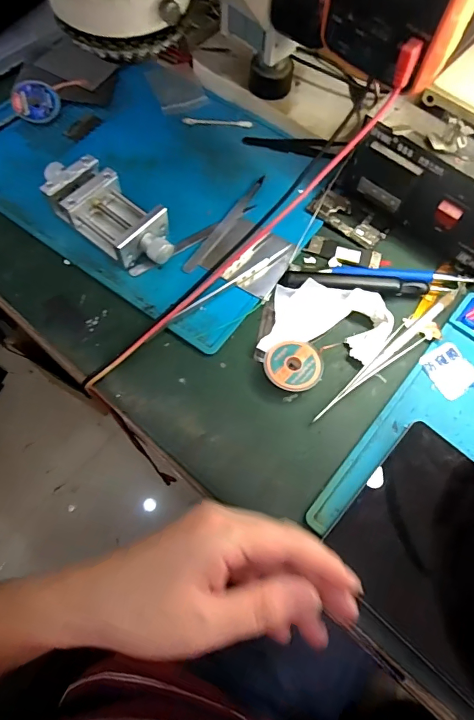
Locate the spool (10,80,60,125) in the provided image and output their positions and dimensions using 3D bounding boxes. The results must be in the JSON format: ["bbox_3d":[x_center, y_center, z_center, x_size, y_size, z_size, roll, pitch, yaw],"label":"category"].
[{"bbox_3d":[-0.206,-0.264,0.445,0.045,0.015,0.052,-24,69,-11],"label":"spool"}]

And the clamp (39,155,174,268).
[{"bbox_3d":[-0.113,-0.128,0.386,0.132,0.034,0.059,37,70,14],"label":"clamp"}]

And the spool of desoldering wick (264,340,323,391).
[{"bbox_3d":[0.045,0.005,0.345,0.044,0.011,0.043,0,66,-1],"label":"spool of desoldering wick"}]

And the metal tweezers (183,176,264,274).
[{"bbox_3d":[-0.009,-0.127,0.404,0.012,0.007,0.124,31,69,12],"label":"metal tweezers"}]

